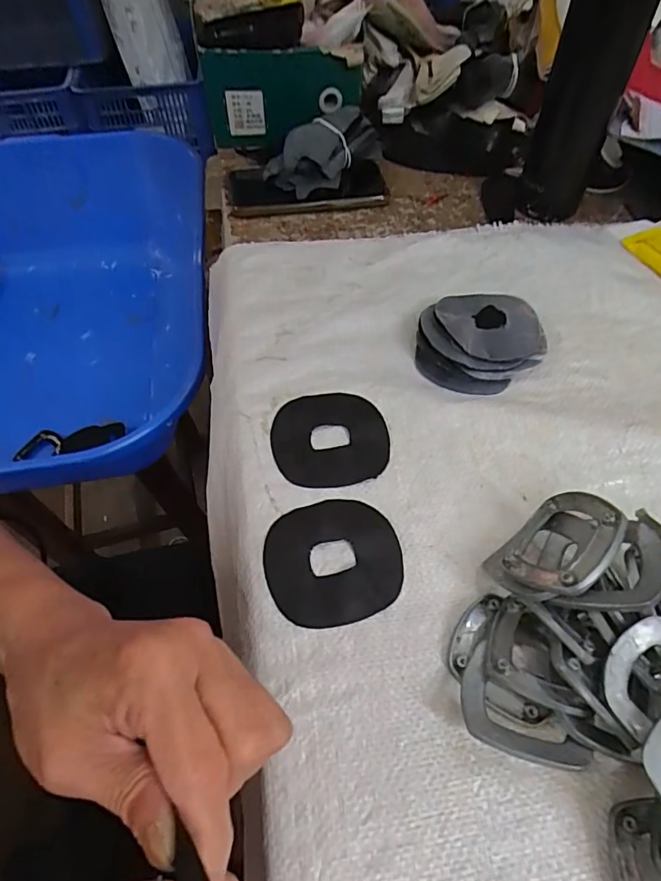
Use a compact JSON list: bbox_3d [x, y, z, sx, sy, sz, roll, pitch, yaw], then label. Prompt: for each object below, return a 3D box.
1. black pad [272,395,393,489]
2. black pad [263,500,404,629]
[{"bbox_3d":[0.000,-0.001,0.359,0.080,0.005,0.077,-4,55,-2],"label":"black pad"},{"bbox_3d":[0.002,0.072,0.309,0.081,0.004,0.075,-19,57,-12],"label":"black pad"}]

